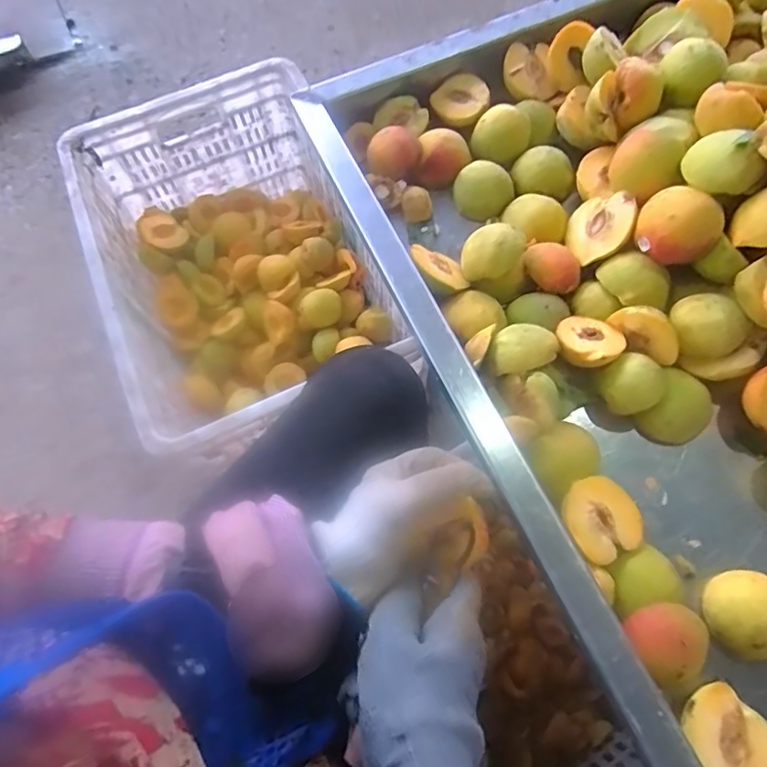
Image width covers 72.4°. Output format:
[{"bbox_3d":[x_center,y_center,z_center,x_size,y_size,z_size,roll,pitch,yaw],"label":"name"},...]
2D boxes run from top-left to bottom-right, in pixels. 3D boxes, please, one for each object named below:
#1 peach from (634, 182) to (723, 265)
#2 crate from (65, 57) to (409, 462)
[{"bbox_3d":[0.233,-0.123,0.415,0.056,0.051,0.046,31,72,14],"label":"peach"},{"bbox_3d":[-0.198,-0.167,0.782,0.354,0.228,0.530,-23,69,-7],"label":"crate"}]

